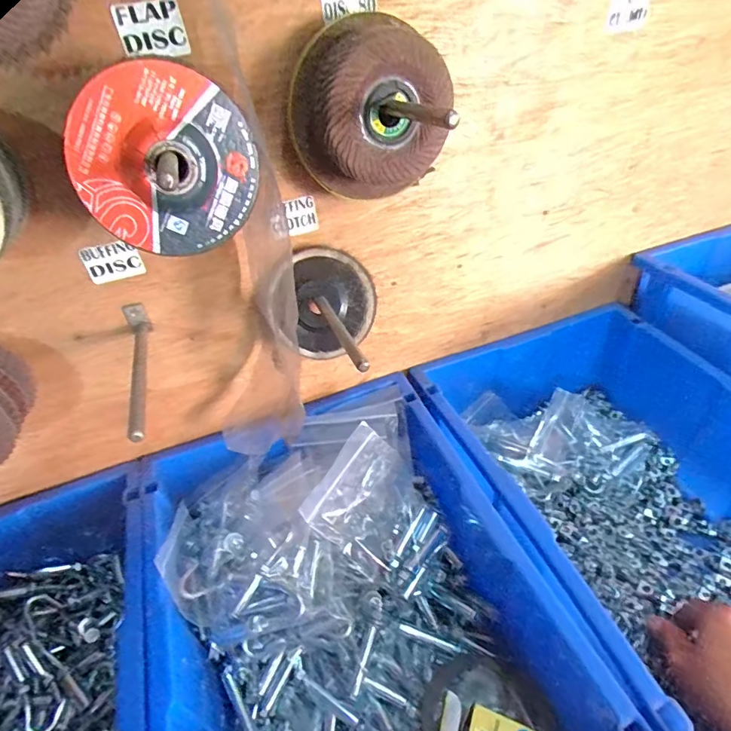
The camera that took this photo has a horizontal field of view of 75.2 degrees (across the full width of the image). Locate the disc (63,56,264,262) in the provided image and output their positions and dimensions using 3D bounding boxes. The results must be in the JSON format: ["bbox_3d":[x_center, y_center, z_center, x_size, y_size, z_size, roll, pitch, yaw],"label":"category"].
[{"bbox_3d":[-0.106,-0.109,0.260,0.091,0.092,0.018,-31,45,-26],"label":"disc"}]

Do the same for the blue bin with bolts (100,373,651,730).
[{"bbox_3d":[-0.004,0.242,0.401,0.291,0.186,0.426,-19,41,-13],"label":"blue bin with bolts"}]

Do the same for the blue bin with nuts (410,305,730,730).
[{"bbox_3d":[0.276,0.144,0.469,0.311,0.155,0.426,-16,41,-11],"label":"blue bin with nuts"}]

